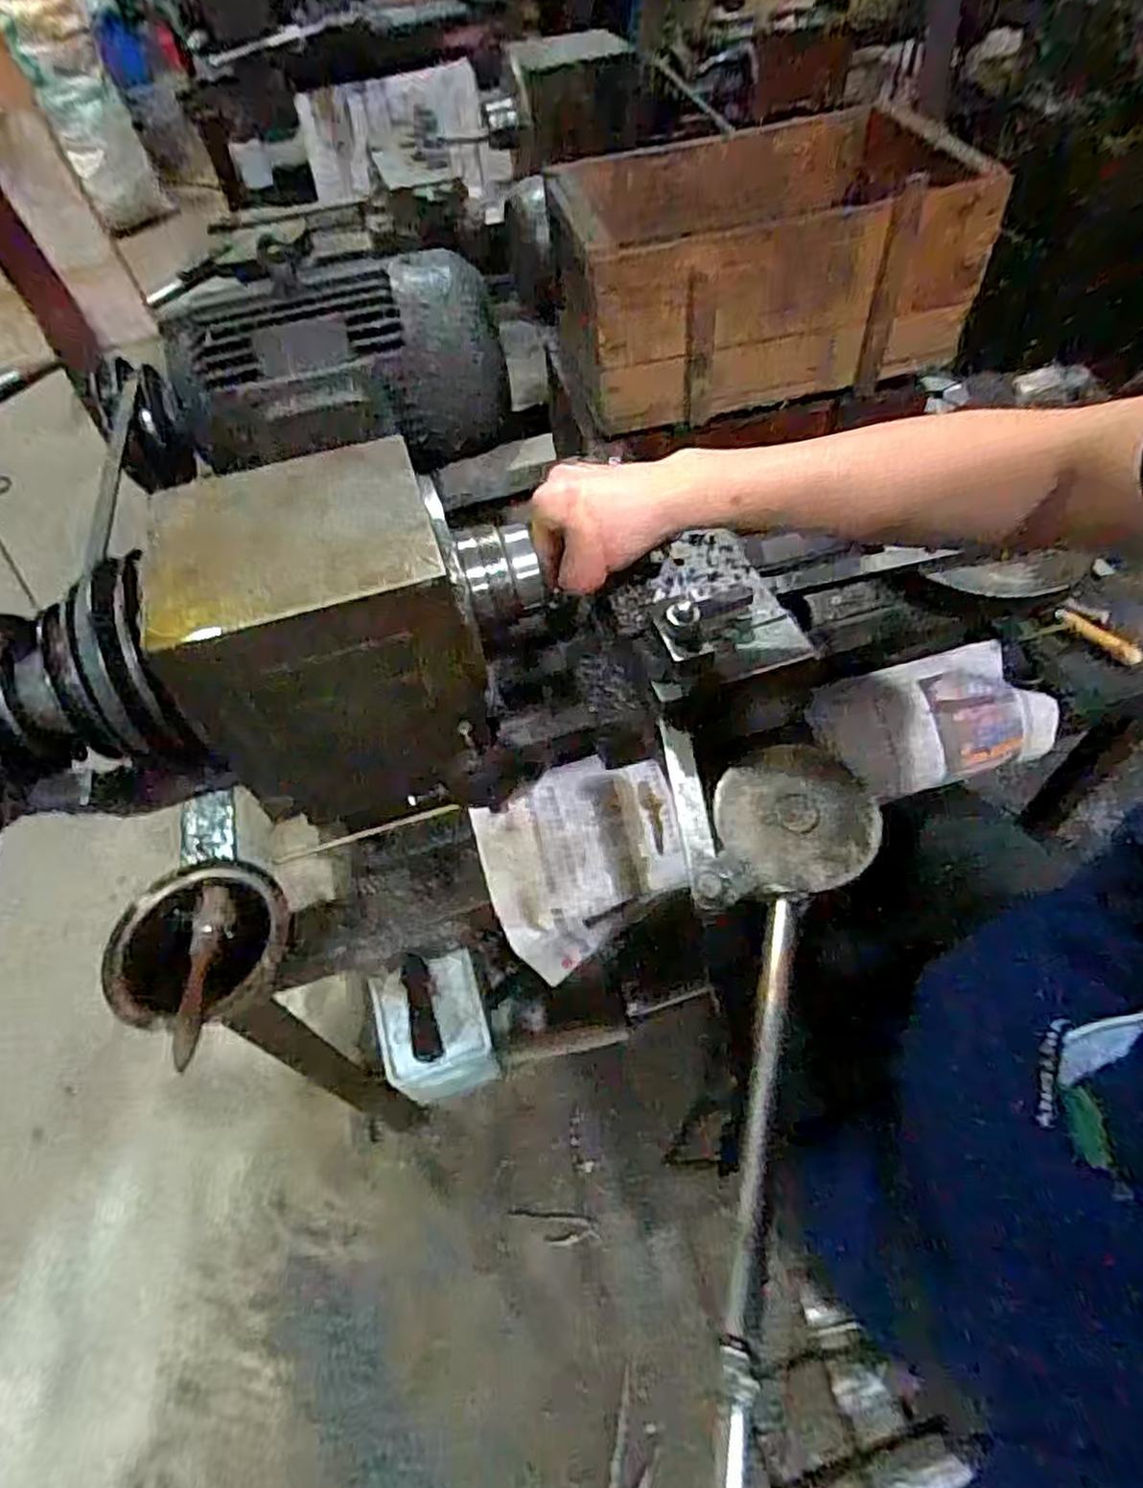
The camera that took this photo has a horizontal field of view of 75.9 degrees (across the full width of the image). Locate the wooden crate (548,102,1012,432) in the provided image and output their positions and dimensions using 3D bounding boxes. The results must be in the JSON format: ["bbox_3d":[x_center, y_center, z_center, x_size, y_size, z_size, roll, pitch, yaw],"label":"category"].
[{"bbox_3d":[0.170,-0.474,0.717,0.355,0.152,0.262,-10,53,-3],"label":"wooden crate"}]

